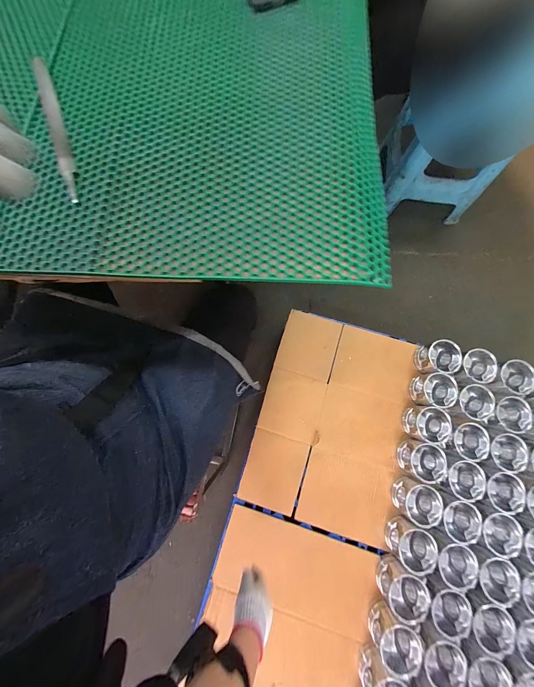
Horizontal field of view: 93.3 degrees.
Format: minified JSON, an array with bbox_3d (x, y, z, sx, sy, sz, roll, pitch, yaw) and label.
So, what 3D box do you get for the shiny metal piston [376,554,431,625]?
[{"bbox_3d":[0.330,0.602,0.624,0.102,0.081,0.091,42,82,9],"label":"shiny metal piston"}]

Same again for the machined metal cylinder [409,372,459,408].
[{"bbox_3d":[0.469,0.134,0.725,0.086,0.096,0.091,8,78,2],"label":"machined metal cylinder"}]

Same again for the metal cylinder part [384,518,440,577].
[{"bbox_3d":[0.360,0.508,0.637,0.092,0.078,0.089,31,80,7],"label":"metal cylinder part"}]

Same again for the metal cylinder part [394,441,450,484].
[{"bbox_3d":[0.415,0.317,0.687,0.094,0.082,0.094,0,78,1],"label":"metal cylinder part"}]

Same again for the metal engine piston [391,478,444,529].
[{"bbox_3d":[0.390,0.410,0.659,0.091,0.087,0.087,0,78,1],"label":"metal engine piston"}]

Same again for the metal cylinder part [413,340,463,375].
[{"bbox_3d":[0.496,0.044,0.739,0.090,0.096,0.088,-13,78,-2],"label":"metal cylinder part"}]

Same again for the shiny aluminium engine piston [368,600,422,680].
[{"bbox_3d":[0.300,0.694,0.600,0.092,0.086,0.088,0,77,0],"label":"shiny aluminium engine piston"}]

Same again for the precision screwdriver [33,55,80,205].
[{"bbox_3d":[-0.268,-0.272,0.319,0.019,0.011,0.220,-20,78,-4],"label":"precision screwdriver"}]

